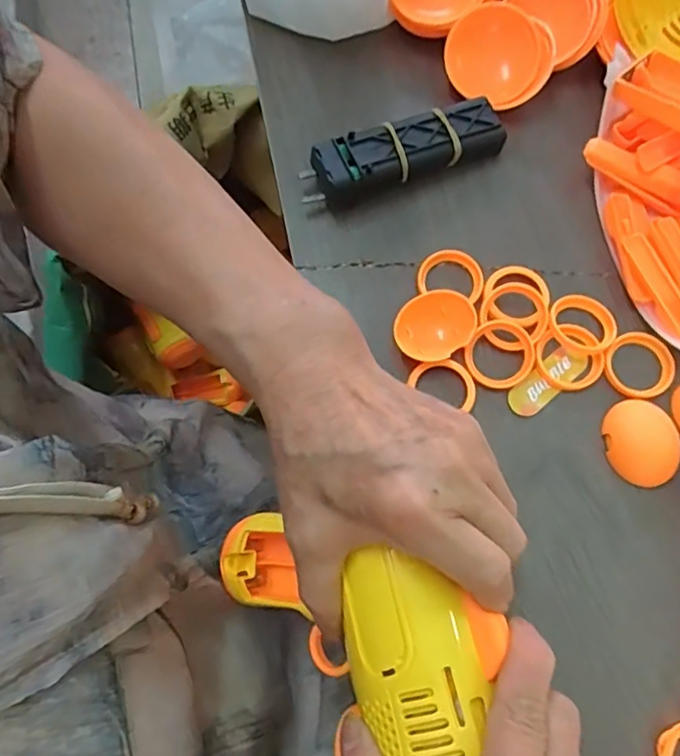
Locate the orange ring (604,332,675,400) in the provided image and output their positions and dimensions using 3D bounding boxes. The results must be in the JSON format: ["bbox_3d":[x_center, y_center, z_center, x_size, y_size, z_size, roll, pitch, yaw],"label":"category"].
[{"bbox_3d":[0.157,-0.007,0.308,0.036,0.004,0.034,0,72,0],"label":"orange ring"}]

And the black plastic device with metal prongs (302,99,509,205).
[{"bbox_3d":[0.036,-0.128,0.332,0.117,0.020,0.032,-22,73,-7],"label":"black plastic device with metal prongs"}]

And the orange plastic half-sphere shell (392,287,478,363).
[{"bbox_3d":[0.050,-0.027,0.307,0.043,0.012,0.032,-30,74,-9],"label":"orange plastic half-sphere shell"}]

